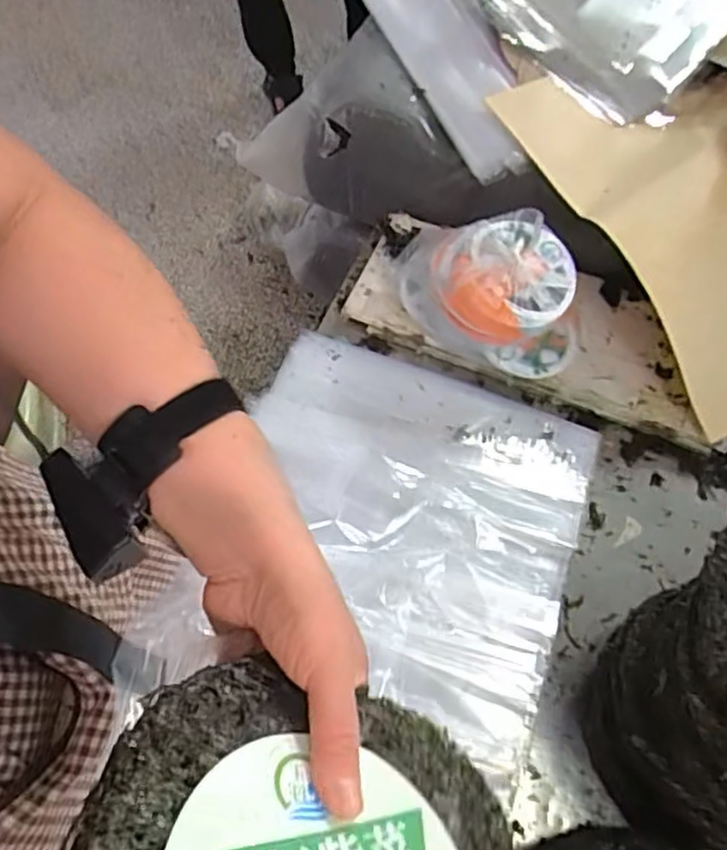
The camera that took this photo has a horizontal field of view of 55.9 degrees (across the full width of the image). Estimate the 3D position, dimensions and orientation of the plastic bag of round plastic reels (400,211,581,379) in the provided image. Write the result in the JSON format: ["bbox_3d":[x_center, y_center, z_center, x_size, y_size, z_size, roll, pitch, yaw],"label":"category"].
[{"bbox_3d":[0.138,-0.144,0.751,0.208,0.125,0.135,21,64,10],"label":"plastic bag of round plastic reels"}]

